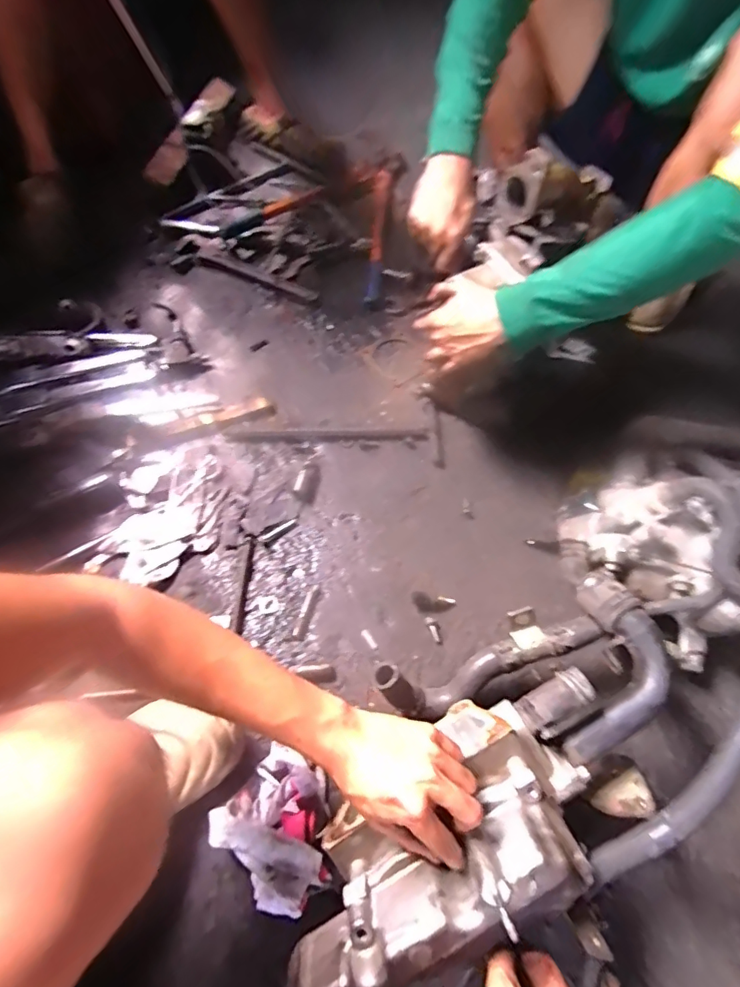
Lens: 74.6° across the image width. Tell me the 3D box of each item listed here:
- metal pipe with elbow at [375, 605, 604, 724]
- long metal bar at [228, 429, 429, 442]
[{"bbox_3d":[0.137,0.205,0.591,0.258,0.094,0.070,-18,63,-13],"label":"metal pipe with elbow"},{"bbox_3d":[-0.064,-0.098,0.808,0.322,0.012,0.026,-1,60,-4],"label":"long metal bar"}]

